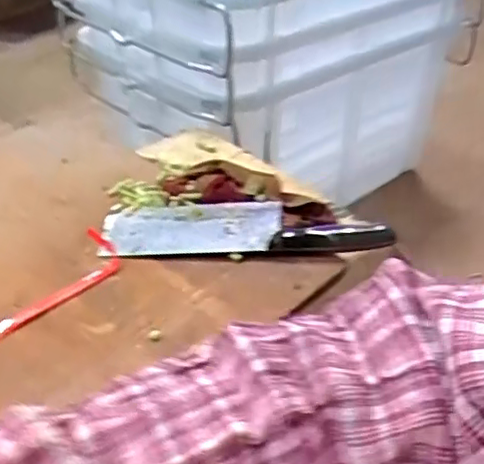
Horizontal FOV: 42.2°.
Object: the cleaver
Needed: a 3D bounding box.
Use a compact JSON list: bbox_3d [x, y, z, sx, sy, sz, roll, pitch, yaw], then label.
[{"bbox_3d":[0.003,-0.008,0.635,0.278,0.020,0.083,-2,36,-2],"label":"cleaver"}]

